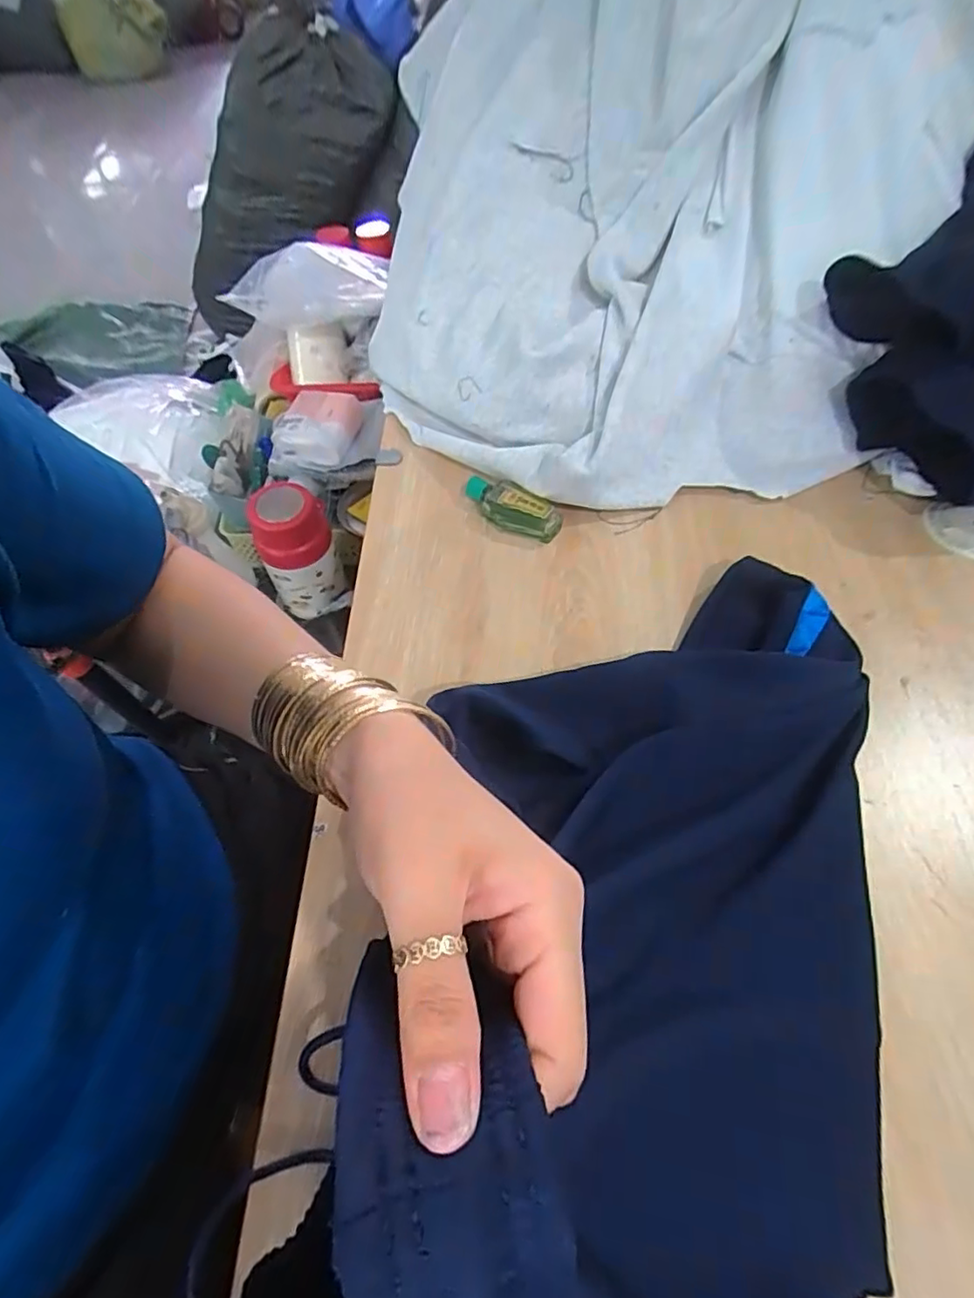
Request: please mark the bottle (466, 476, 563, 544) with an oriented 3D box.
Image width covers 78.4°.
[{"bbox_3d":[0.018,-0.118,0.499,0.091,0.024,0.032,26,62,18],"label":"bottle"}]

